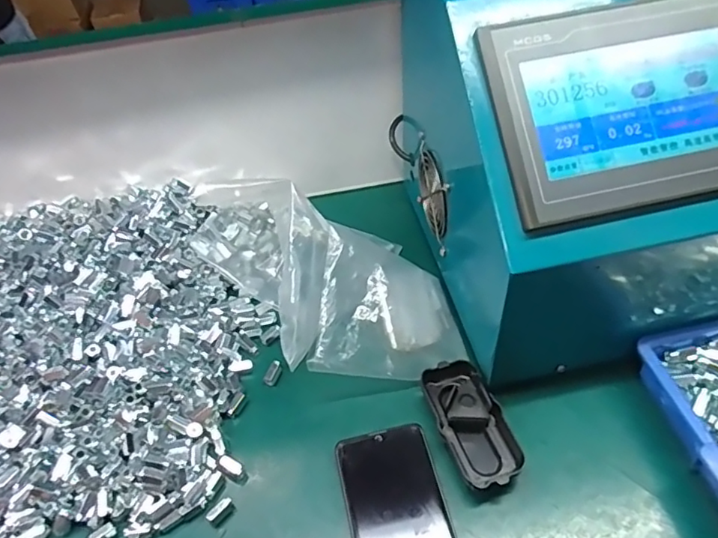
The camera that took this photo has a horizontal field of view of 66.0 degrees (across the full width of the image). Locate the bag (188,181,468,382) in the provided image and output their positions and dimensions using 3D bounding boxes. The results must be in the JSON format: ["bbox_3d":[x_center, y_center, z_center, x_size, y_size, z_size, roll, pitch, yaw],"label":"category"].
[{"bbox_3d":[-0.043,-0.017,0.552,0.169,0.111,0.304,-32,53,-22],"label":"bag"}]

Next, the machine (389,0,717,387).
[{"bbox_3d":[0.250,-0.122,0.485,0.375,0.245,0.282,-18,49,-11],"label":"machine"}]

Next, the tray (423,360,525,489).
[{"bbox_3d":[0.096,0.131,0.470,0.054,0.026,0.107,-16,49,-10],"label":"tray"}]

